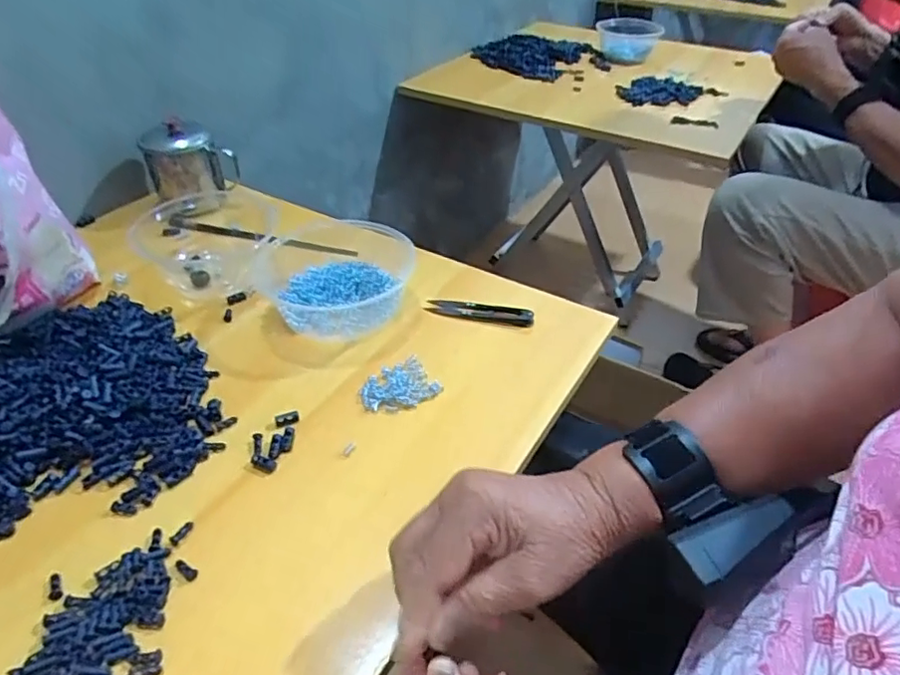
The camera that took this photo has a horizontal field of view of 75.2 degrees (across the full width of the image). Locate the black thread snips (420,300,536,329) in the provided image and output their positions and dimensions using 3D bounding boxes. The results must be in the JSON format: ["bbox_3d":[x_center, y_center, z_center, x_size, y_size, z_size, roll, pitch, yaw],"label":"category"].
[{"bbox_3d":[0.029,-0.026,0.562,0.101,0.009,0.024,11,41,11],"label":"black thread snips"}]

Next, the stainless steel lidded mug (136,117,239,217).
[{"bbox_3d":[-0.299,-0.200,0.681,0.094,0.082,0.094,-15,42,-18],"label":"stainless steel lidded mug"}]

